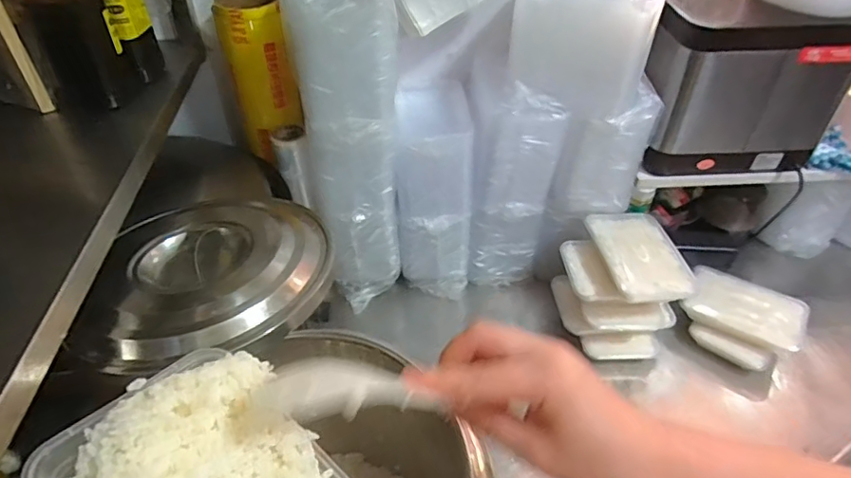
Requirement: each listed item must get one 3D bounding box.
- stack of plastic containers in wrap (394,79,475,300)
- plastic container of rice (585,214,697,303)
[{"bbox_3d":[0.013,-0.077,0.891,0.125,0.304,0.174,1,41,-3],"label":"stack of plastic containers in wrap"},{"bbox_3d":[0.309,0.021,0.776,0.108,0.028,0.161,-3,42,-7],"label":"plastic container of rice"}]

